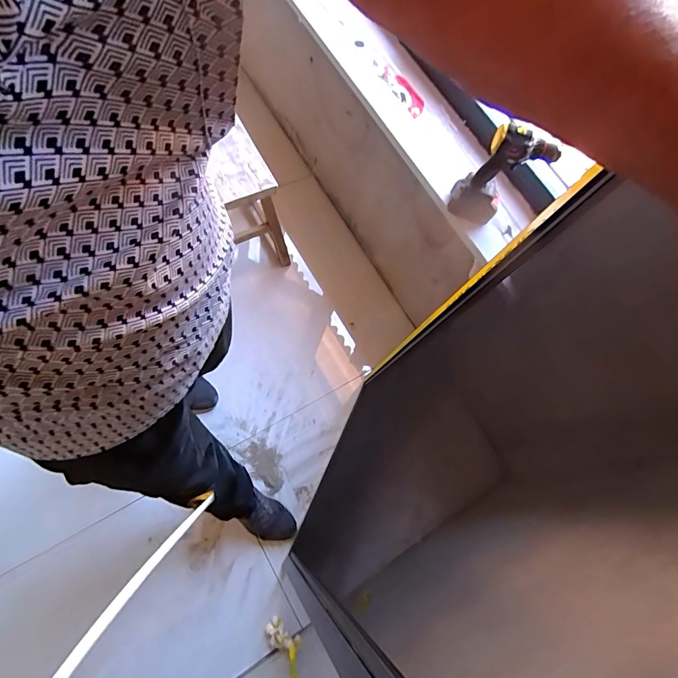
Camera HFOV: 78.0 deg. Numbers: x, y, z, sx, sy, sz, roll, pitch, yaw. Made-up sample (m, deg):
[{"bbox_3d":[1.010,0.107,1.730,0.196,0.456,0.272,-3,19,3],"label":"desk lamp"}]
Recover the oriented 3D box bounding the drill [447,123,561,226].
[{"bbox_3d":[0.356,-0.360,0.932,0.170,0.235,0.068,22,66,7],"label":"drill"}]

